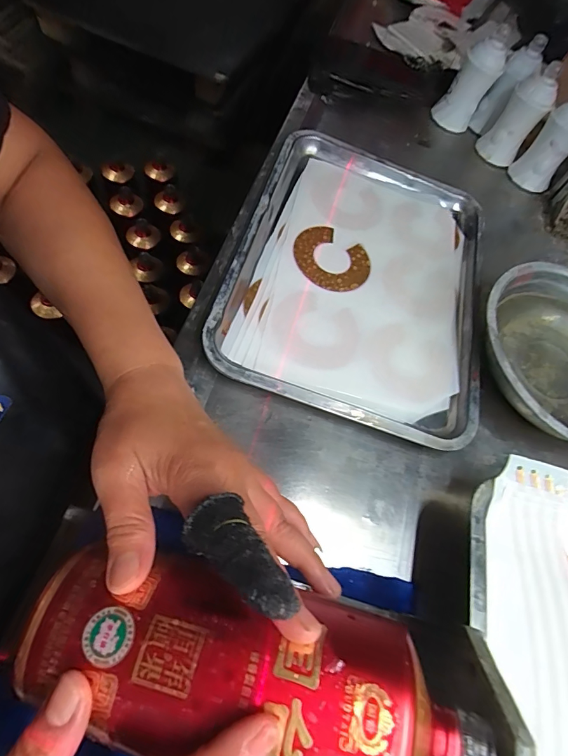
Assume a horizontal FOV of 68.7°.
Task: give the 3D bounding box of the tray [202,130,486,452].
[{"bbox_3d":[0.088,-0.111,0.432,0.254,0.023,0.334,19,59,-4],"label":"tray"}]

